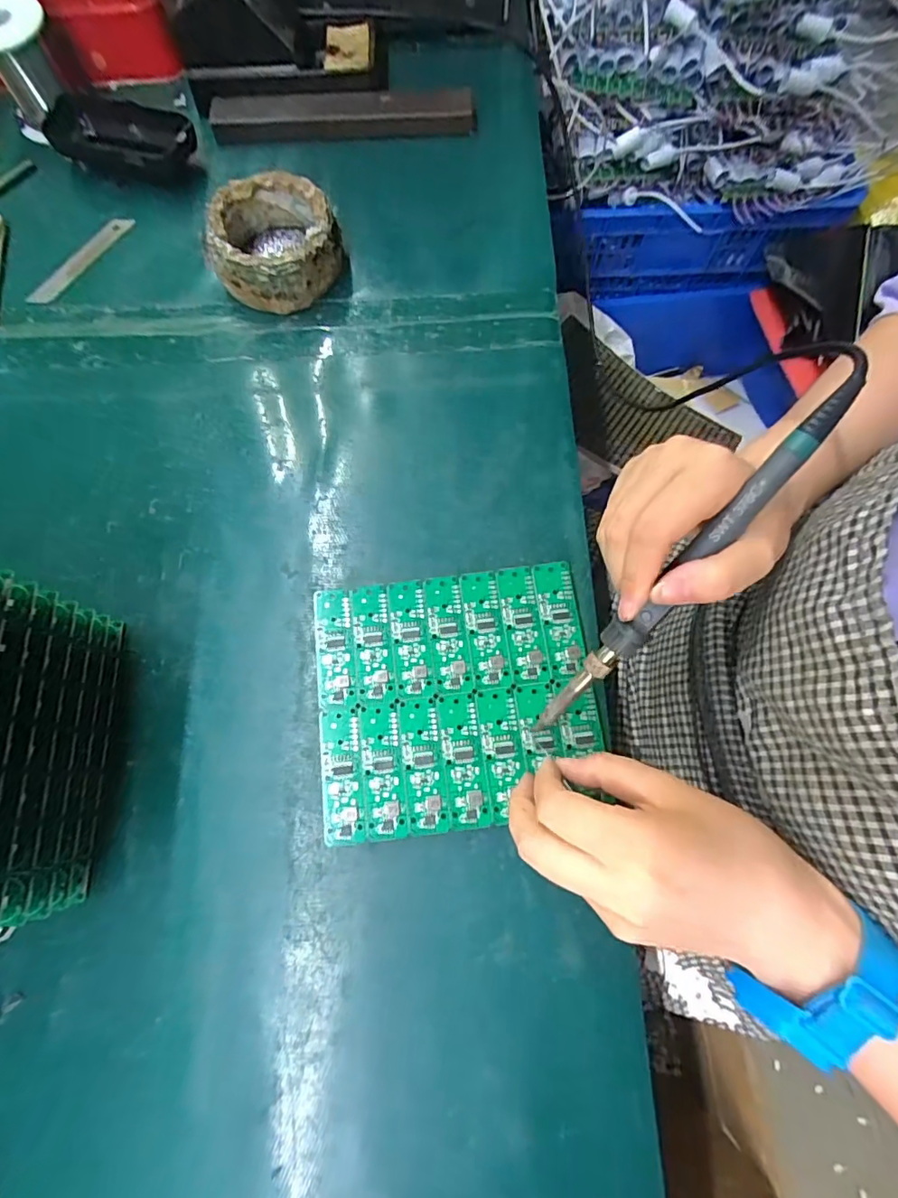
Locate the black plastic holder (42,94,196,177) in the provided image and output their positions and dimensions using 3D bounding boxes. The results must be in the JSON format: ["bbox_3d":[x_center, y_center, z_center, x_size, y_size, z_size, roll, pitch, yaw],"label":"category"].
[{"bbox_3d":[-0.252,-0.360,0.400,0.114,0.032,0.058,14,74,5],"label":"black plastic holder"}]

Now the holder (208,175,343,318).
[{"bbox_3d":[-0.123,-0.253,0.364,0.091,0.042,0.080,-7,73,-1],"label":"holder"}]

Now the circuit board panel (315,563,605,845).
[{"bbox_3d":[0.004,0.051,0.282,0.147,0.004,0.136,-6,73,-1],"label":"circuit board panel"}]

